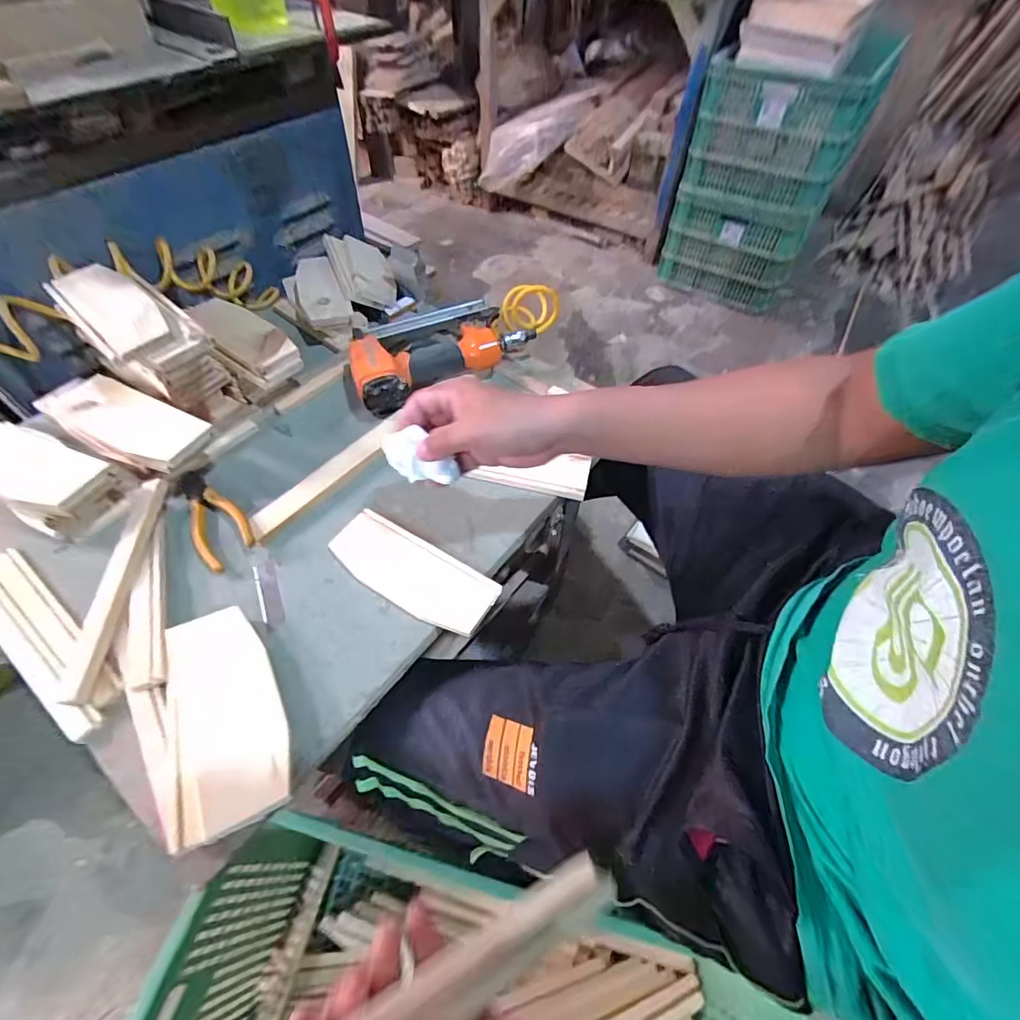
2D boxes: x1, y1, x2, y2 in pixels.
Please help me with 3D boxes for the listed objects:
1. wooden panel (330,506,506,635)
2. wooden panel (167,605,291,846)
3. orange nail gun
[{"bbox_3d":[-0.103,0.063,0.497,0.182,0.013,0.069,28,58,18],"label":"wooden panel"},{"bbox_3d":[-0.240,0.169,0.403,0.080,0.015,0.182,-20,56,-20],"label":"wooden panel"},{"bbox_3d":[-0.114,-0.240,0.681,0.259,0.062,0.168,-26,60,-20],"label":"orange nail gun"}]

